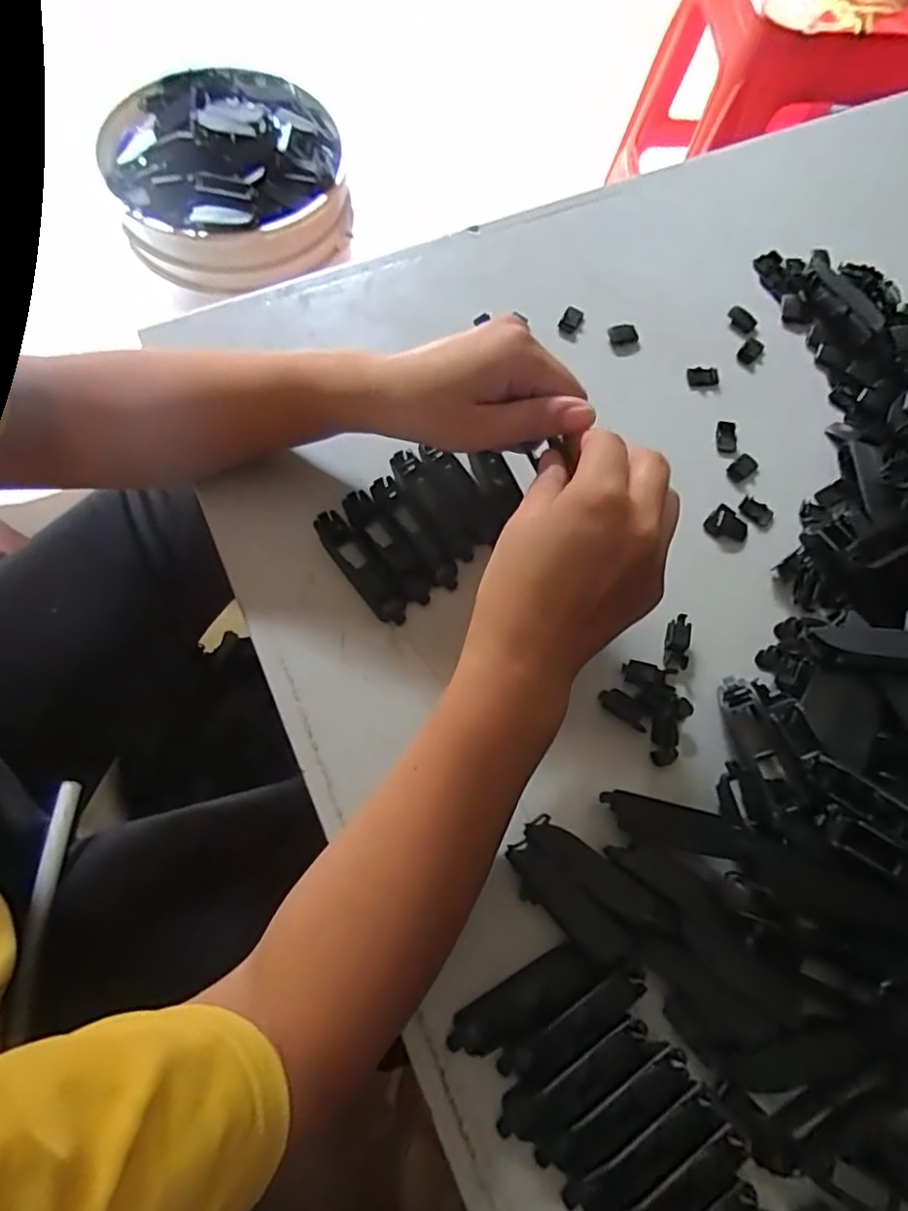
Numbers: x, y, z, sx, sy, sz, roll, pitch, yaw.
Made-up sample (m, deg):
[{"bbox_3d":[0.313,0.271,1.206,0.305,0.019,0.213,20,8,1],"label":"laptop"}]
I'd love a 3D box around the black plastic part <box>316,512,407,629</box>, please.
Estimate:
[{"bbox_3d":[-0.053,-0.022,0.349,0.018,0.015,0.075,-37,77,-13],"label":"black plastic part"}]

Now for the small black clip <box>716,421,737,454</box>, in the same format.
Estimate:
[{"bbox_3d":[0.175,-0.108,0.394,0.011,0.005,0.022,1,71,-2],"label":"small black clip"}]

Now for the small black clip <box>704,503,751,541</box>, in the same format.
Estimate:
[{"bbox_3d":[0.167,-0.049,0.373,0.024,0.005,0.019,39,74,10],"label":"small black clip"}]

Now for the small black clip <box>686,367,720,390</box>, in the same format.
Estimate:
[{"bbox_3d":[0.166,-0.151,0.409,0.020,0.004,0.014,-1,72,-3],"label":"small black clip"}]

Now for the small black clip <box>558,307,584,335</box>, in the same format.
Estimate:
[{"bbox_3d":[0.080,-0.193,0.418,0.013,0.008,0.015,29,73,7],"label":"small black clip"}]

